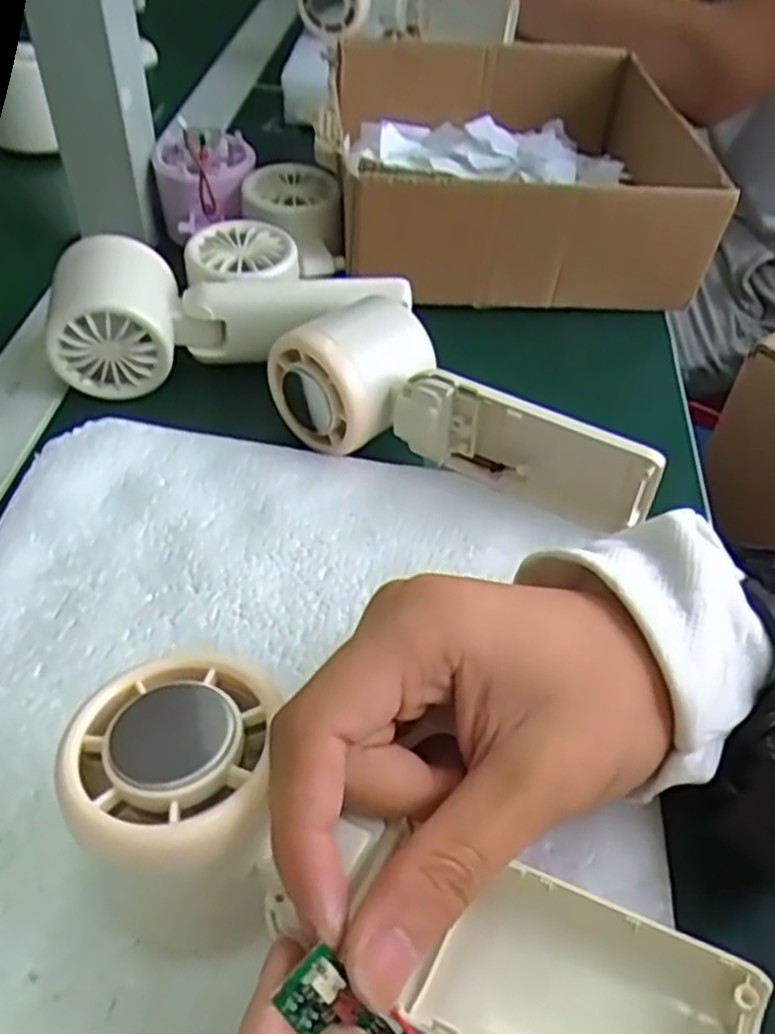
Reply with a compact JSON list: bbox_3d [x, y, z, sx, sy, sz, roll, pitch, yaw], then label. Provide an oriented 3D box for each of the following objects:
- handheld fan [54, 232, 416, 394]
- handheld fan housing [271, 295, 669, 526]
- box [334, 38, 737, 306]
[{"bbox_3d":[-0.069,-0.097,0.375,0.160,0.046,0.069,1,48,-5],"label":"handheld fan"},{"bbox_3d":[0.029,-0.040,0.330,0.166,0.045,0.061,27,51,18],"label":"handheld fan housing"},{"bbox_3d":[0.082,-0.224,0.488,0.215,0.075,0.236,0,49,-5],"label":"box"}]

